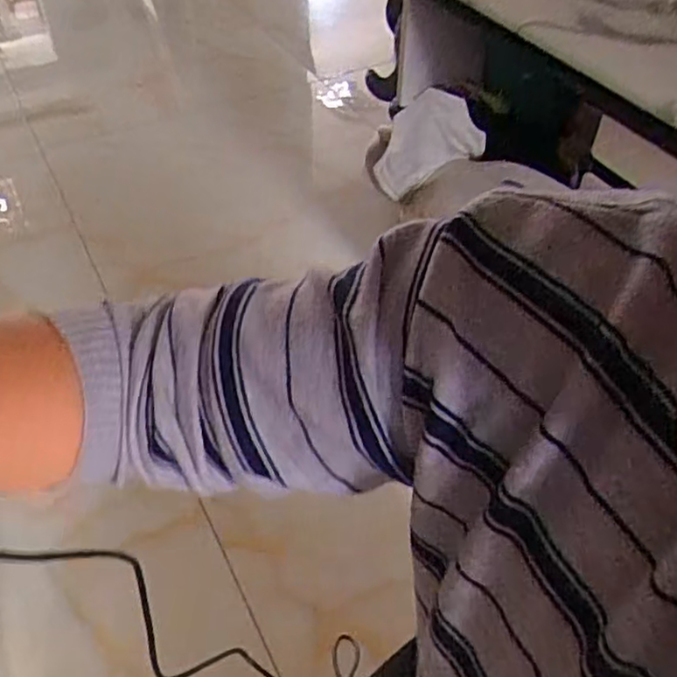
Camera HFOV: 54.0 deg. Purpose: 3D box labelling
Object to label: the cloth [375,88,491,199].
[{"bbox_3d":[0.149,-0.350,1.166,0.217,0.025,0.137,-31,100,-19],"label":"cloth"}]

